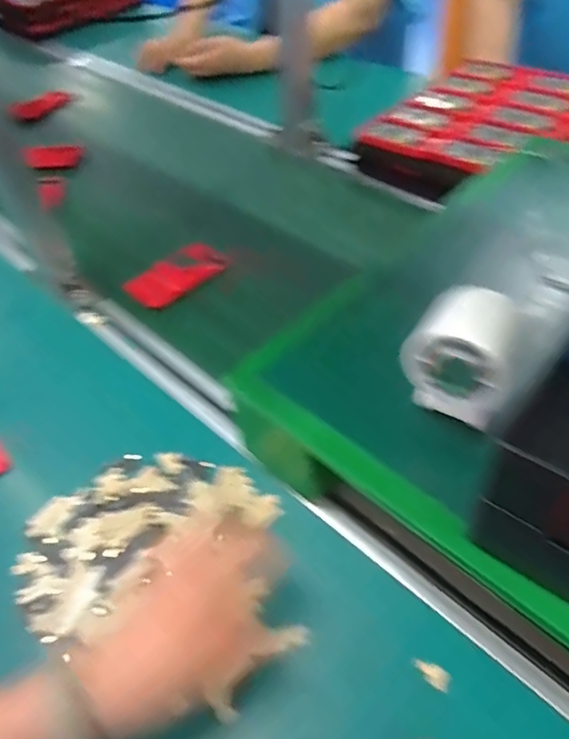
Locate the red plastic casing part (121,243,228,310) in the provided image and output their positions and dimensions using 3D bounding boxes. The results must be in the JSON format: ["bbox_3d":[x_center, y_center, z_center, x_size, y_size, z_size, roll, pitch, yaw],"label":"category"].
[{"bbox_3d":[-0.139,-0.121,0.733,0.122,0.020,0.056,-36,89,-11],"label":"red plastic casing part"}]

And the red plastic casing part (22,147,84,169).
[{"bbox_3d":[-0.414,-0.378,1.012,0.050,0.028,0.108,35,43,30],"label":"red plastic casing part"}]

